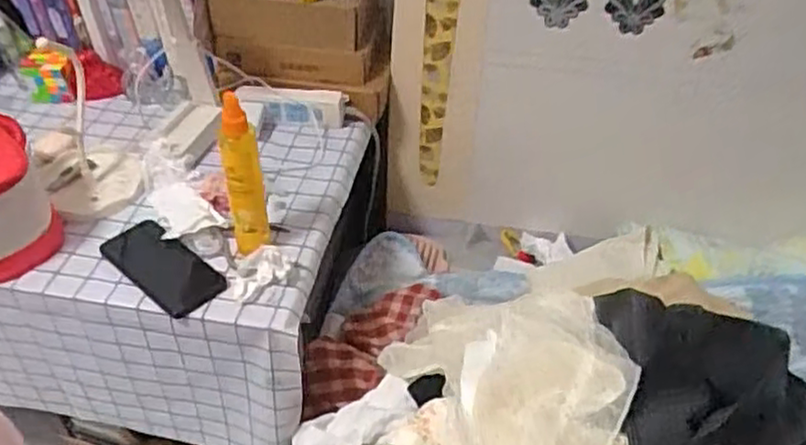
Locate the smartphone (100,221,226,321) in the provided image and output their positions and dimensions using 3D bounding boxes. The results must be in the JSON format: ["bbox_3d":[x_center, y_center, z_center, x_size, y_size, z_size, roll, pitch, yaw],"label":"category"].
[{"bbox_3d":[-0.294,0.050,0.874,0.172,0.015,0.076,30,48,28],"label":"smartphone"}]

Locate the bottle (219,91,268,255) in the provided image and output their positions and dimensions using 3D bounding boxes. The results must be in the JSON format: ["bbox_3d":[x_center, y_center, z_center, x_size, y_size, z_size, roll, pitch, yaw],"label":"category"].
[{"bbox_3d":[-0.180,-0.045,0.818,0.043,0.196,0.038,-10,43,-14],"label":"bottle"}]

